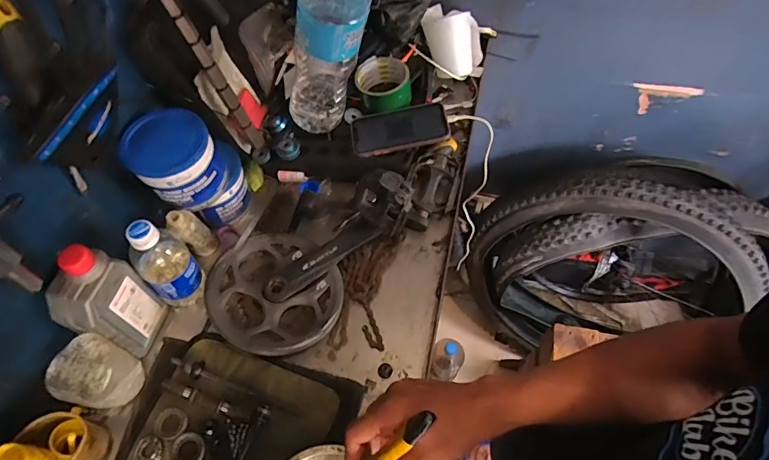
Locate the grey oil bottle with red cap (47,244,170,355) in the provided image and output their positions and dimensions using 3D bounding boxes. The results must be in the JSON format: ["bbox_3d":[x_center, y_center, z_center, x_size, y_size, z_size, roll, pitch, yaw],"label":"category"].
[{"bbox_3d":[-0.329,0.087,0.535,0.052,0.169,0.080,11,60,8],"label":"grey oil bottle with red cap"}]

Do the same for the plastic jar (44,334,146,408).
[{"bbox_3d":[-0.336,0.172,0.533,0.063,0.083,0.071,13,60,8],"label":"plastic jar"}]

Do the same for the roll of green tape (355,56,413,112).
[{"bbox_3d":[-0.002,-0.237,0.735,0.084,0.053,0.080,0,59,1],"label":"roll of green tape"}]

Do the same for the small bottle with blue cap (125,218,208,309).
[{"bbox_3d":[-0.283,0.041,0.581,0.067,0.161,0.063,39,67,21],"label":"small bottle with blue cap"}]

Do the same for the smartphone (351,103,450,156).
[{"bbox_3d":[0.023,-0.158,0.707,0.148,0.013,0.074,-12,65,8],"label":"smartphone"}]

